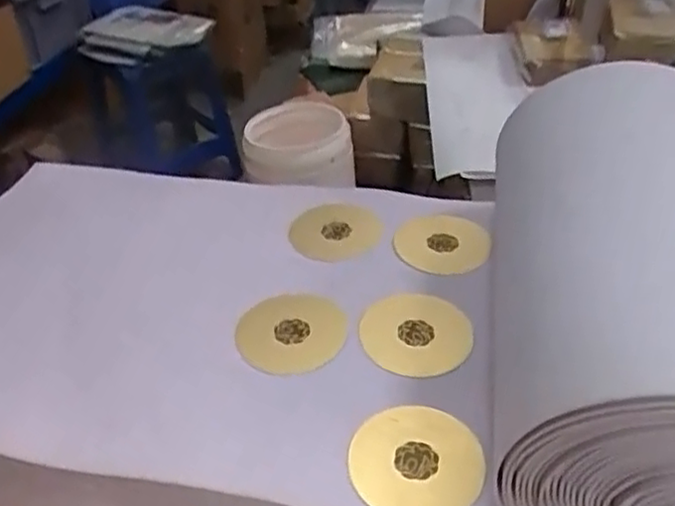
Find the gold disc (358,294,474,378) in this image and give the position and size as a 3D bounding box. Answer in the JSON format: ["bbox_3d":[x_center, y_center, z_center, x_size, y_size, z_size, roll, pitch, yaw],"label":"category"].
[{"bbox_3d":[0.041,0.042,0.370,0.057,0.004,0.058,-2,39,1],"label":"gold disc"}]

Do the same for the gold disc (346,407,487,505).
[{"bbox_3d":[0.035,0.093,0.308,0.058,0.005,0.055,0,45,0],"label":"gold disc"}]

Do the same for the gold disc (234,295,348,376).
[{"bbox_3d":[-0.025,0.044,0.375,0.059,0.006,0.052,0,39,3],"label":"gold disc"}]

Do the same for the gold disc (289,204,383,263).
[{"bbox_3d":[0.000,-0.014,0.452,0.061,0.009,0.053,-29,46,-29],"label":"gold disc"}]

